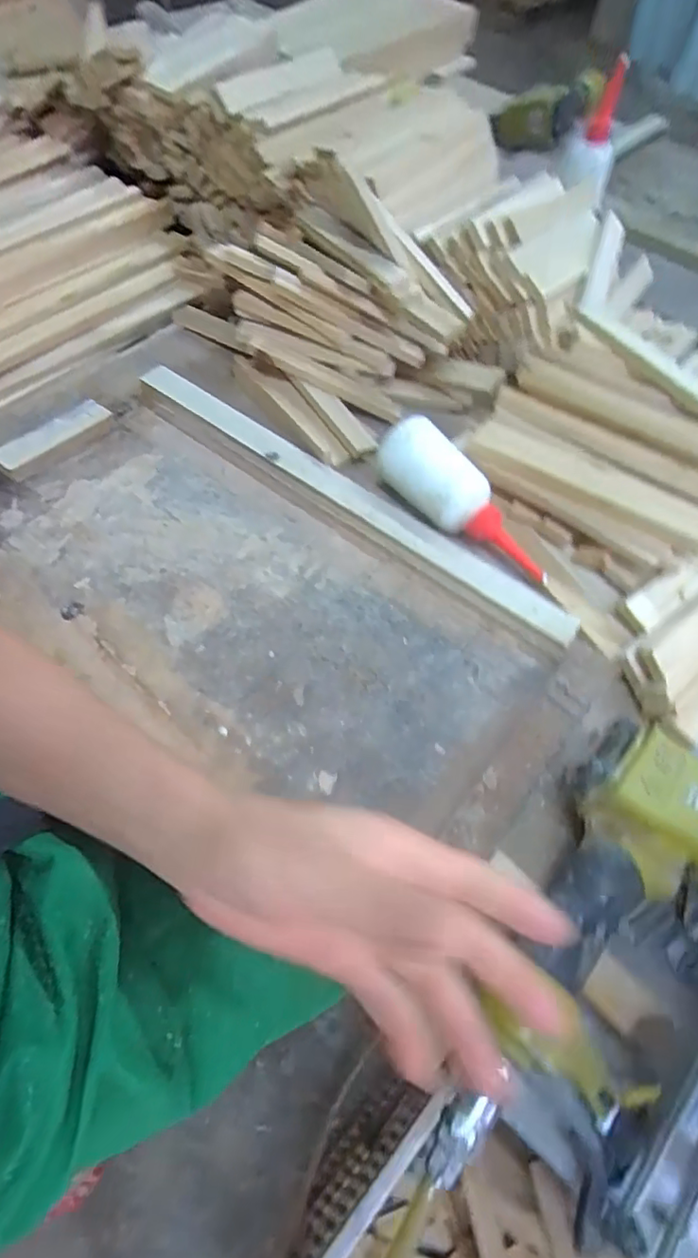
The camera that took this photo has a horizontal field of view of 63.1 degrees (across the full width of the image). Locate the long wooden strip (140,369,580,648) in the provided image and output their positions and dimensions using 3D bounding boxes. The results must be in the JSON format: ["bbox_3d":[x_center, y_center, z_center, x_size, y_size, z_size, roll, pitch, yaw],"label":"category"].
[{"bbox_3d":[-0.010,-0.125,0.504,0.460,0.015,0.032,34,63,17],"label":"long wooden strip"}]

